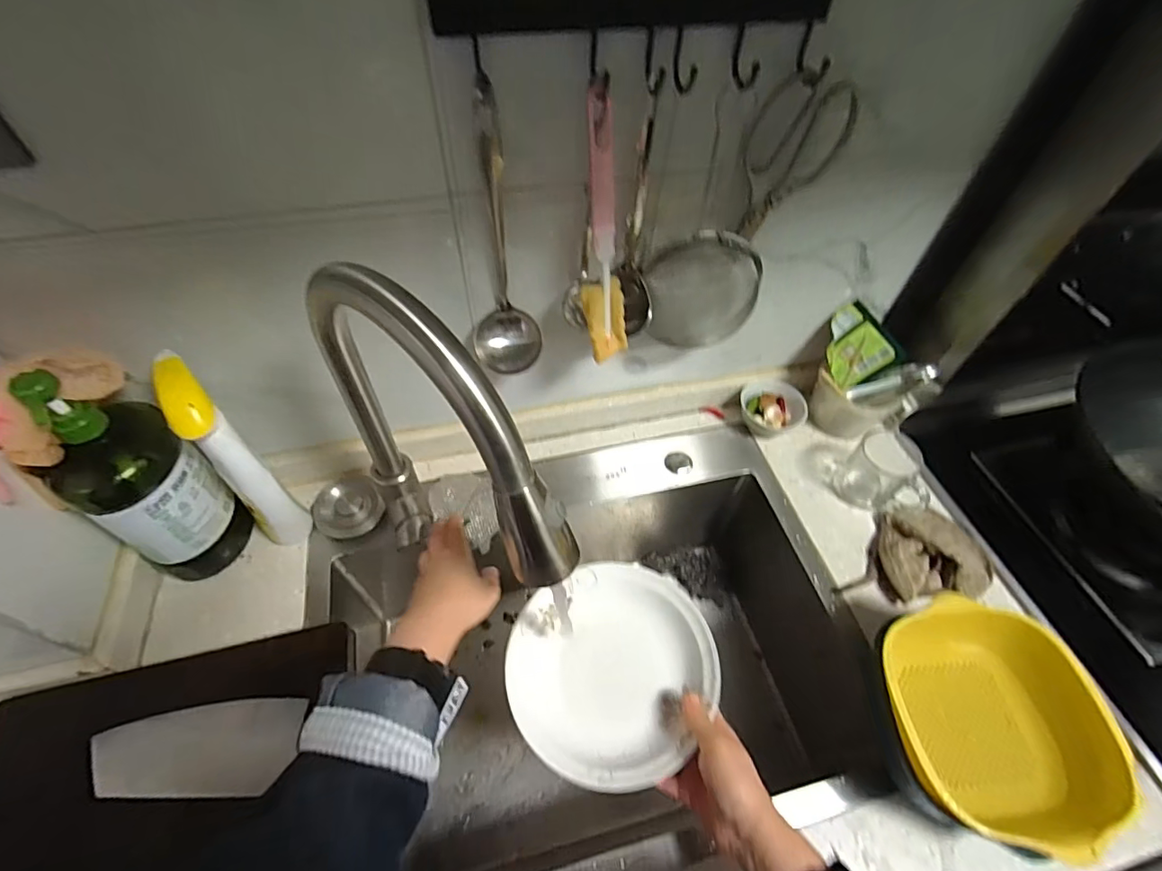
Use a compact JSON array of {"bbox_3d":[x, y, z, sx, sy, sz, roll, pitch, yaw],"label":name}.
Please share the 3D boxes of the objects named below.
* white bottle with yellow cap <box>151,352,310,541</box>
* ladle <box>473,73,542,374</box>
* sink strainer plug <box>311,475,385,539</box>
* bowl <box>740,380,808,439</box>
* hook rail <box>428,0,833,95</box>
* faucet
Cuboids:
[{"bbox_3d":[-0.338,0.037,0.520,0.079,0.244,0.043,34,59,22],"label":"white bottle with yellow cap"},{"bbox_3d":[-0.072,-0.163,0.464,0.066,0.251,0.055,-7,53,-7],"label":"ladle"},{"bbox_3d":[-0.277,0.081,0.621,0.075,0.024,0.078,1,53,-1],"label":"sink strainer plug"},{"bbox_3d":[0.263,-0.034,0.730,0.086,0.043,0.079,1,53,-1],"label":"bowl"},{"bbox_3d":[0.045,-0.292,0.381,0.290,0.061,0.024,-7,53,-7],"label":"hook rail"},{"bbox_3d":[-0.116,0.032,0.420,0.266,0.331,0.048,34,59,22],"label":"faucet"}]

